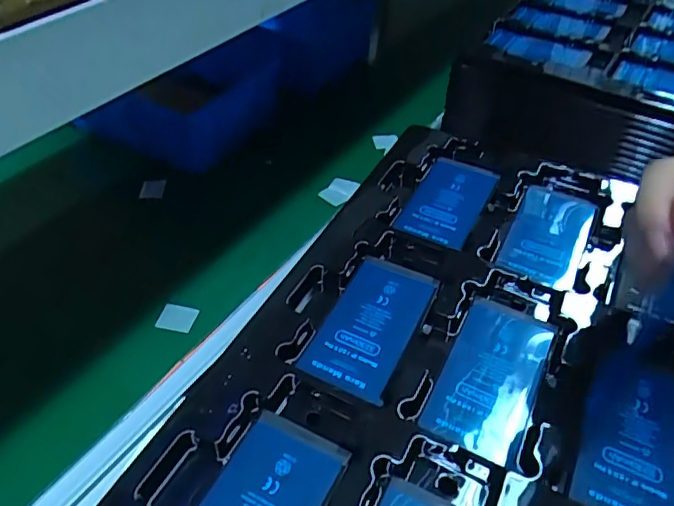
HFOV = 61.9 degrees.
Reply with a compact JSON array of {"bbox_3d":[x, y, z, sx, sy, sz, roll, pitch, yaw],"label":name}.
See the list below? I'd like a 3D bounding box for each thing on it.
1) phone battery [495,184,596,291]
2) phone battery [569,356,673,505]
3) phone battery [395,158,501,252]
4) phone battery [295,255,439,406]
[{"bbox_3d":[0.123,-0.010,0.329,0.043,0.009,0.080,19,47,20],"label":"phone battery"},{"bbox_3d":[0.128,0.078,0.240,0.041,0.004,0.080,20,47,18],"label":"phone battery"},{"bbox_3d":[0.068,-0.032,0.351,0.045,0.009,0.081,20,47,20],"label":"phone battery"},{"bbox_3d":[0.017,0.035,0.284,0.044,0.005,0.083,18,46,18],"label":"phone battery"}]

